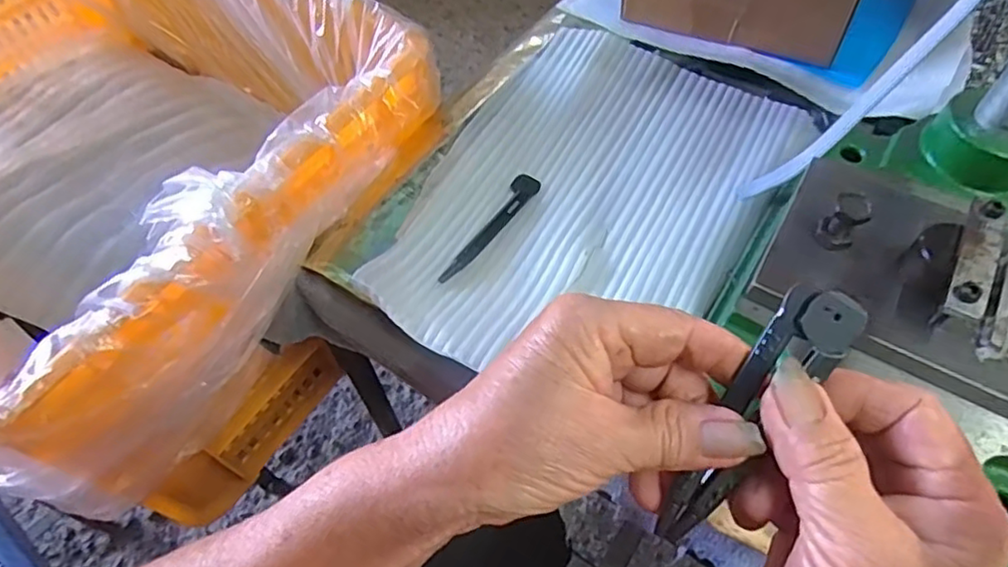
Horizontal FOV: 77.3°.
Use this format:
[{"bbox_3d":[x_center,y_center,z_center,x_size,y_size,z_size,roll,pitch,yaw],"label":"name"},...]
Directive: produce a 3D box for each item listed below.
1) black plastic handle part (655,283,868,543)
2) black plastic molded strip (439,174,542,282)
[{"bbox_3d":[0.083,0.046,0.208,0.023,0.007,0.098,31,100,19],"label":"black plastic handle part"},{"bbox_3d":[-0.006,-0.033,0.378,0.016,0.005,0.093,26,62,17],"label":"black plastic molded strip"}]

